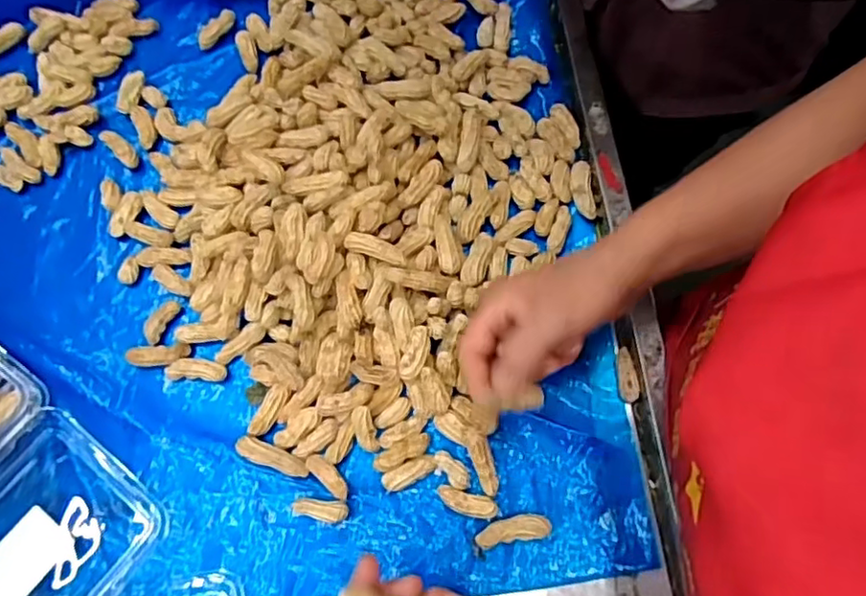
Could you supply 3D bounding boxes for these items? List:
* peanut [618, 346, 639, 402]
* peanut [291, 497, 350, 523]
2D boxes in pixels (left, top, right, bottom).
[{"bbox_3d":[0.139,0.055,0.446,0.013,0.015,0.040,-2,73,1],"label":"peanut"},{"bbox_3d":[-0.076,0.143,0.418,0.038,0.015,0.014,4,73,3],"label":"peanut"}]

